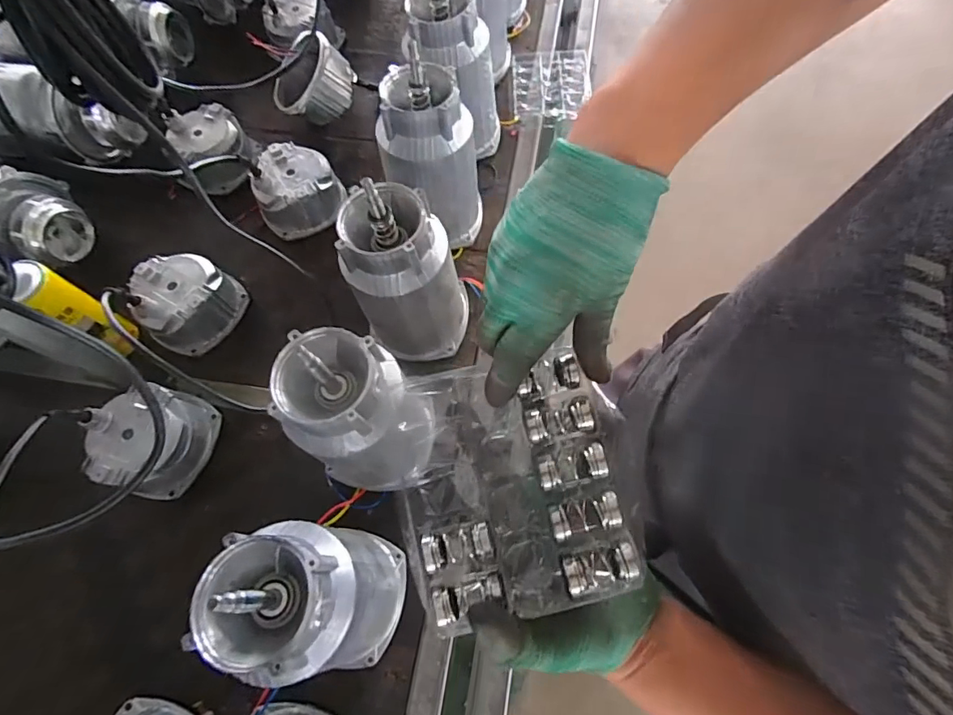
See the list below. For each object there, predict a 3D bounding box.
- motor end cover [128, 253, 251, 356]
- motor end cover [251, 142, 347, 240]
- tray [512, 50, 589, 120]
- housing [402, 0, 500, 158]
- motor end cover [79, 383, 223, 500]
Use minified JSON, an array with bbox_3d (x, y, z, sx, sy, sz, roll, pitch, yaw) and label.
[{"bbox_3d":[-0.400,-0.077,0.674,0.133,0.082,0.129,-35,69,-12],"label":"motor end cover"},{"bbox_3d":[-0.272,-0.259,0.742,0.125,0.083,0.126,-13,66,-2],"label":"motor end cover"},{"bbox_3d":[0.128,-0.476,0.836,0.128,0.014,0.170,-1,66,3],"label":"tray"},{"bbox_3d":[-0.027,-0.409,0.702,0.105,0.240,0.105,-25,67,-8],"label":"housing"},{"bbox_3d":[-0.394,0.100,0.588,0.118,0.090,0.122,11,67,8],"label":"motor end cover"}]

